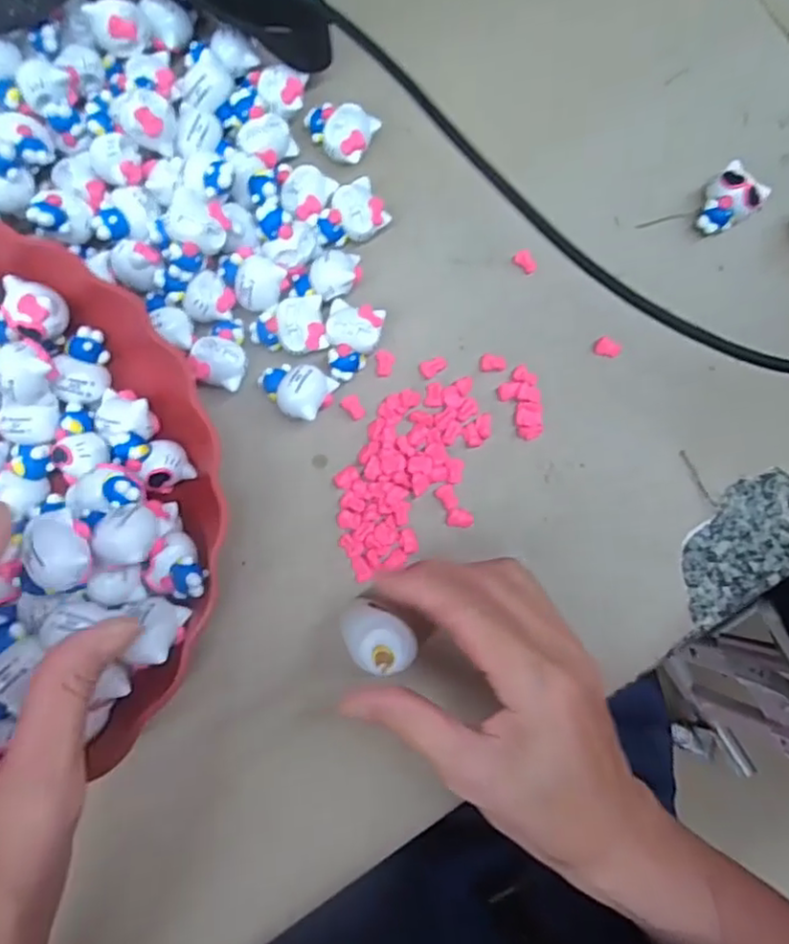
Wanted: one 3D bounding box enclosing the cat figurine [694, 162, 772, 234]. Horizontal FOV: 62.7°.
[{"bbox_3d":[0.169,-0.137,0.326,0.033,0.022,0.027,-41,88,-9],"label":"cat figurine"}]

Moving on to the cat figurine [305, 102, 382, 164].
[{"bbox_3d":[-0.028,-0.166,0.317,0.034,0.016,0.025,22,82,-2],"label":"cat figurine"}]

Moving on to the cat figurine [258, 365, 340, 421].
[{"bbox_3d":[-0.046,-0.037,0.299,0.035,0.021,0.024,19,82,-3],"label":"cat figurine"}]

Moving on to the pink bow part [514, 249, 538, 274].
[{"bbox_3d":[0.066,-0.106,0.325,0.009,0.004,0.012,-43,89,-9],"label":"pink bow part"}]

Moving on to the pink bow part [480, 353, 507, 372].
[{"bbox_3d":[0.049,-0.053,0.317,0.014,0.004,0.010,9,82,-4],"label":"pink bow part"}]

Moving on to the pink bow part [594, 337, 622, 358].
[{"bbox_3d":[0.105,-0.061,0.317,0.013,0.004,0.008,19,82,-3],"label":"pink bow part"}]

